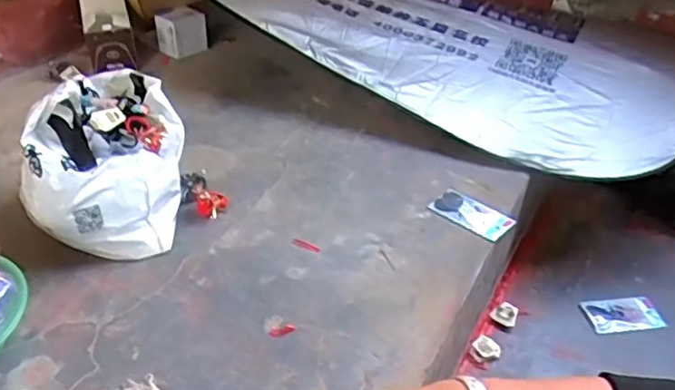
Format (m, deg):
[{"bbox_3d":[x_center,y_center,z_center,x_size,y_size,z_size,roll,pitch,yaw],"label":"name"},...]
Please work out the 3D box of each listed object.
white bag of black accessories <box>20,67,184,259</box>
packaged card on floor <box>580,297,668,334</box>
[{"bbox_3d":[-0.366,-0.075,0.997,0.200,0.203,0.326,0,35,-1],"label":"white bag of black accessories"},{"bbox_3d":[0.530,0.221,1.107,0.140,0.007,0.068,-6,47,-5],"label":"packaged card on floor"}]

